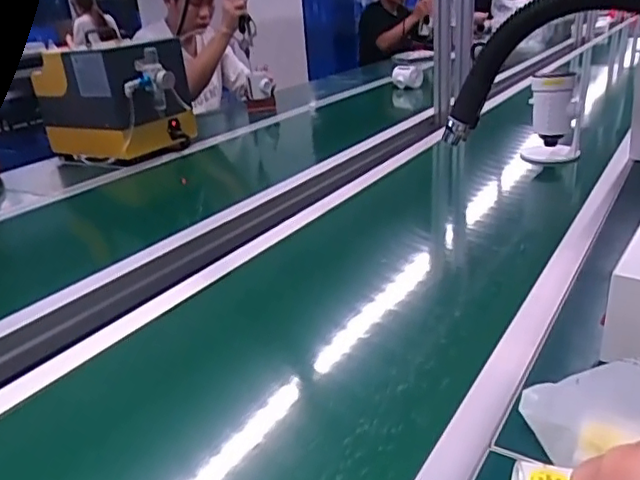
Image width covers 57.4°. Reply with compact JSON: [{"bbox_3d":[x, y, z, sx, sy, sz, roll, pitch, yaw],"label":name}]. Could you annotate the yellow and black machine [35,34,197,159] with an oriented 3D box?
[{"bbox_3d":[-0.529,-0.366,1.526,0.382,0.277,0.244,16,29,37],"label":"yellow and black machine"}]

